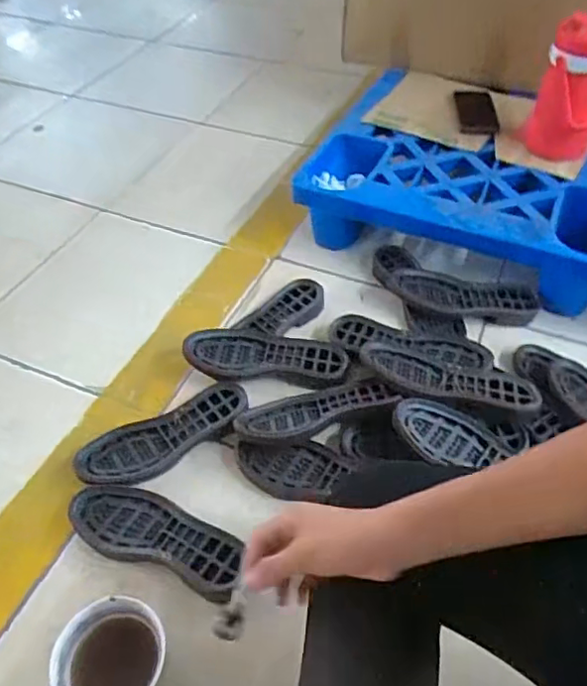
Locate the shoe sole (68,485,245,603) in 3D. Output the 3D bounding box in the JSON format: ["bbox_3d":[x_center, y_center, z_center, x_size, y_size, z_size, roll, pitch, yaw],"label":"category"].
[{"bbox_3d":[-0.170,0.236,0.721,0.235,0.021,0.089,16,50,15],"label":"shoe sole"}]

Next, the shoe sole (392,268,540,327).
[{"bbox_3d":[0.288,-0.075,0.983,0.234,0.030,0.084,11,49,11],"label":"shoe sole"}]

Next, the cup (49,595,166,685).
[{"bbox_3d":[-0.190,0.337,0.612,0.112,0.054,0.109,0,48,0],"label":"cup"}]

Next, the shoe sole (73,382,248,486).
[{"bbox_3d":[-0.180,0.126,0.814,0.244,0.022,0.088,-25,52,-20],"label":"shoe sole"}]

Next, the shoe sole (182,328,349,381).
[{"bbox_3d":[-0.042,0.019,0.897,0.250,0.033,0.096,0,48,1],"label":"shoe sole"}]

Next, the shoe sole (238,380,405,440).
[{"bbox_3d":[0.030,0.093,0.833,0.224,0.038,0.072,-13,49,-11],"label":"shoe sole"}]

